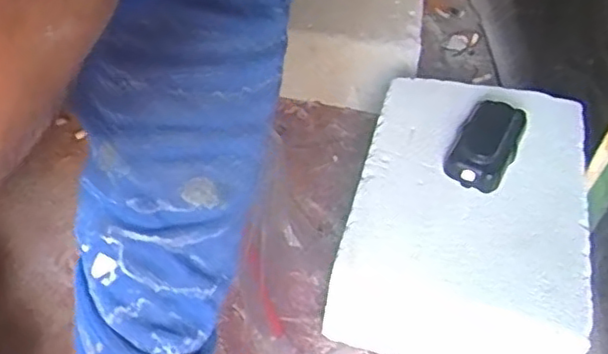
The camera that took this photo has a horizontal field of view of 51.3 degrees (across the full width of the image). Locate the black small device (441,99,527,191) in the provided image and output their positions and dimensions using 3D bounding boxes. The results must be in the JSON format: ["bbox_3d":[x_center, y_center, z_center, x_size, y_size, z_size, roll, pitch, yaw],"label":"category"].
[{"bbox_3d":[0.164,-0.032,0.569,0.051,0.030,0.104,22,45,15],"label":"black small device"}]

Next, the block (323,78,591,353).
[{"bbox_3d":[0.146,0.037,0.591,0.192,0.116,0.273,14,44,8],"label":"block"}]

